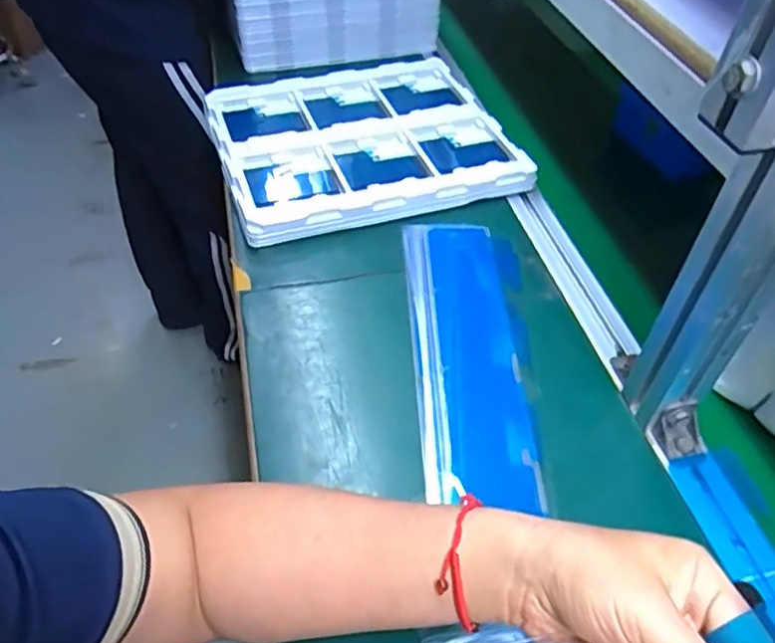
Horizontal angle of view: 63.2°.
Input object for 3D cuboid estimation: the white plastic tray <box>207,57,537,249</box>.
[{"bbox_3d":[-0.035,-0.217,0.733,0.313,0.032,0.289,-13,50,-15],"label":"white plastic tray"}]

